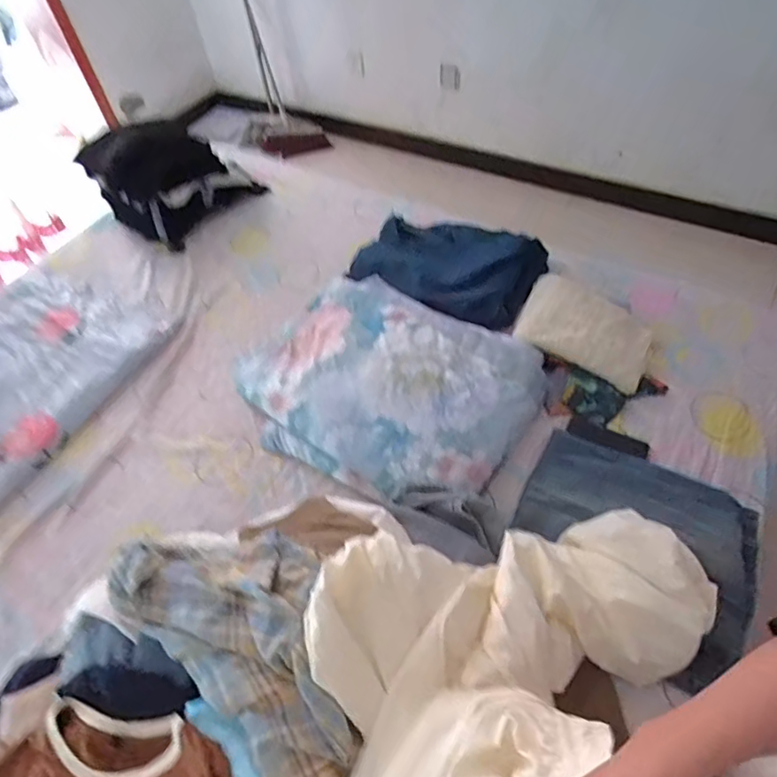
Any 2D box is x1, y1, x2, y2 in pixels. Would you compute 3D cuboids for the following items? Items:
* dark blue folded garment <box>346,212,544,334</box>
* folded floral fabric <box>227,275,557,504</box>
[{"bbox_3d":[0.157,-0.313,1.357,0.427,0.101,0.273,20,58,20],"label":"dark blue folded garment"},{"bbox_3d":[-0.015,-0.027,1.125,0.595,0.108,0.463,26,60,23],"label":"folded floral fabric"}]

